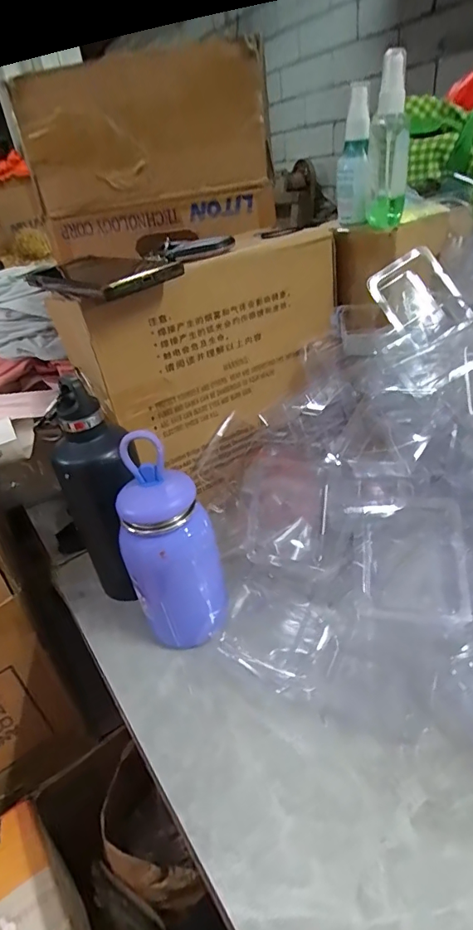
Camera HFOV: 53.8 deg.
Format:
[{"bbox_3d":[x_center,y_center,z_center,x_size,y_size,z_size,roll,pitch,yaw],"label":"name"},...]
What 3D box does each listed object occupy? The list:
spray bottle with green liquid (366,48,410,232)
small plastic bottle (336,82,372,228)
[{"bbox_3d":[0.148,-0.306,0.455,0.038,0.134,0.033,3,35,16],"label":"spray bottle with green liquid"},{"bbox_3d":[0.119,-0.310,0.473,0.032,0.117,0.034,-1,34,11],"label":"small plastic bottle"}]

